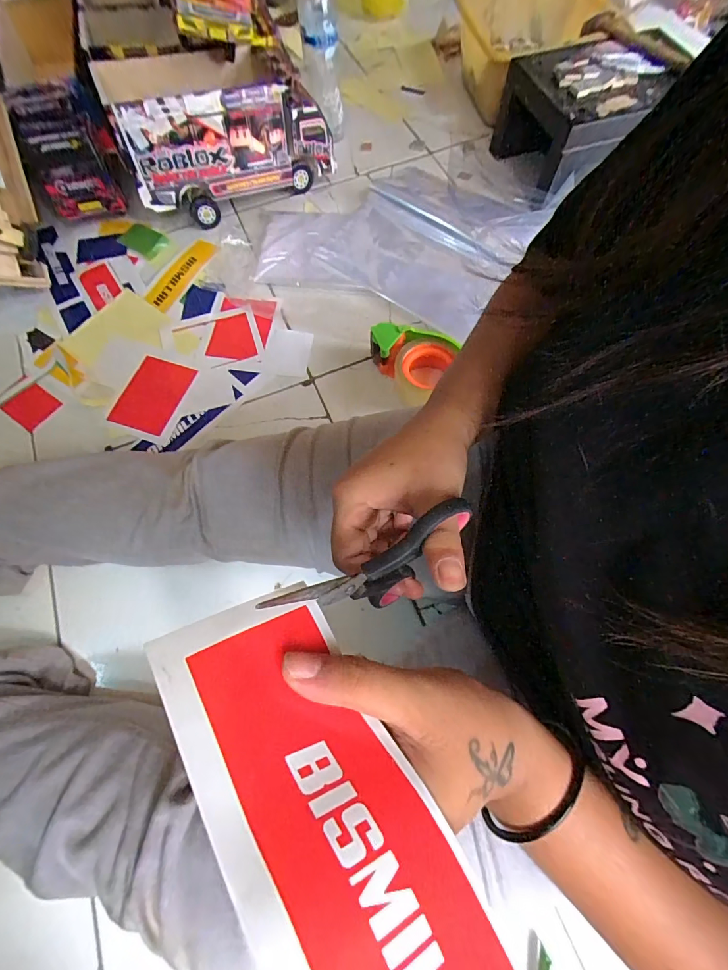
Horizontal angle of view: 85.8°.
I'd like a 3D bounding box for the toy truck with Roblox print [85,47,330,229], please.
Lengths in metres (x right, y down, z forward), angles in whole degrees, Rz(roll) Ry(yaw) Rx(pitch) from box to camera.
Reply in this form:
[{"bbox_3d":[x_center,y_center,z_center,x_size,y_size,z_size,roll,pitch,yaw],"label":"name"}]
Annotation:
[{"bbox_3d":[-0.231,-0.574,0.648,0.320,0.179,0.147,-31,71,-11],"label":"toy truck with Roblox print"}]

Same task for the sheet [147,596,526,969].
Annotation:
[{"bbox_3d":[0.004,0.126,0.113,0.064,0.010,0.204,-14,60,-40],"label":"sheet"}]

